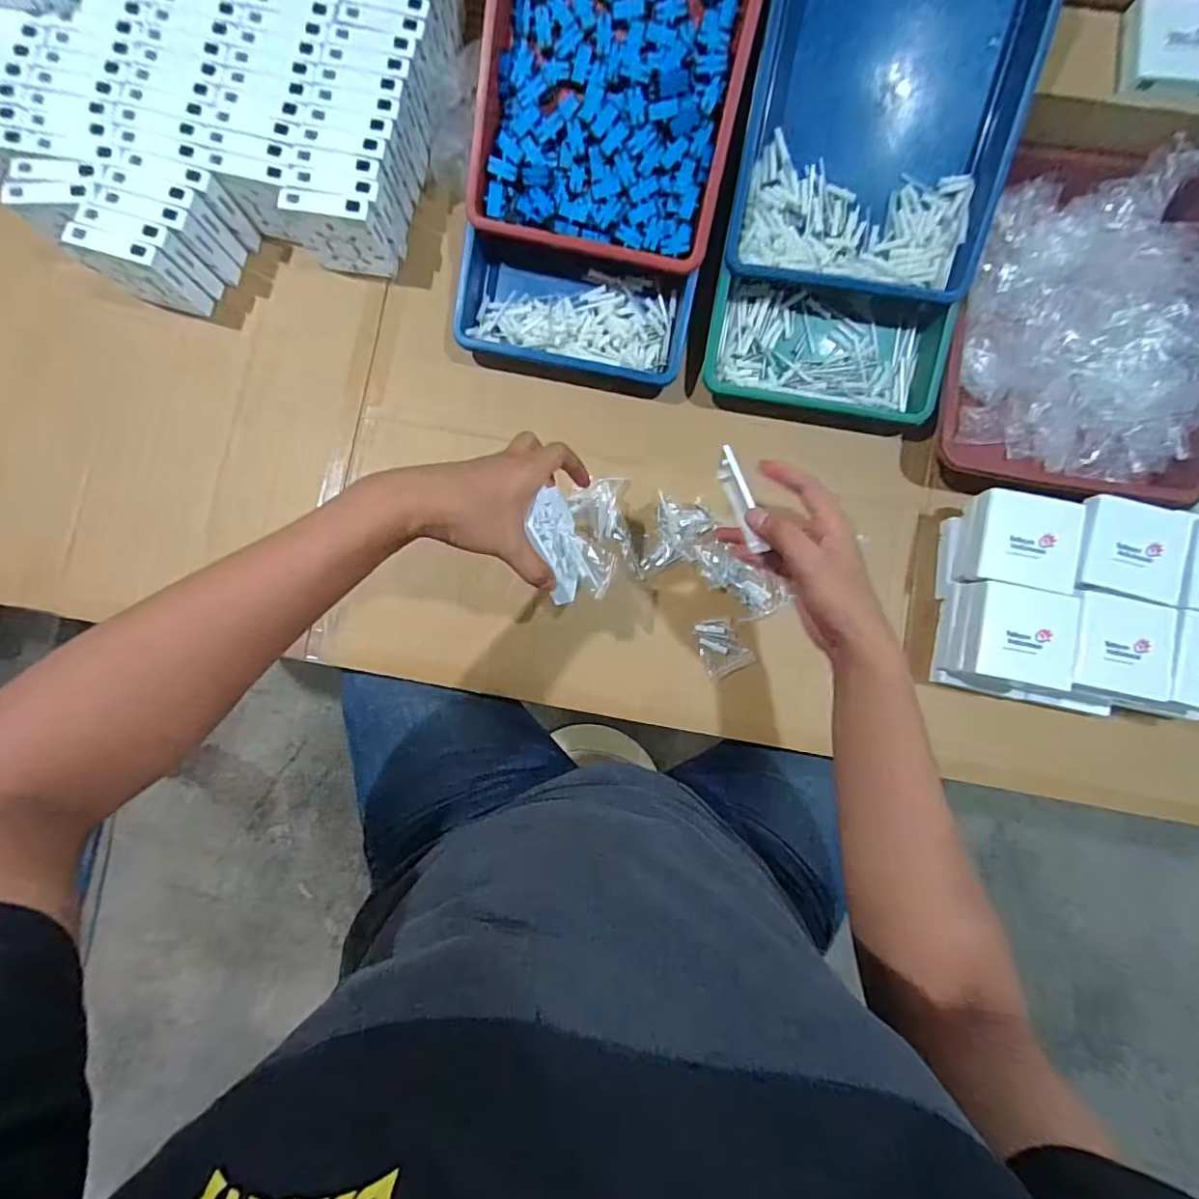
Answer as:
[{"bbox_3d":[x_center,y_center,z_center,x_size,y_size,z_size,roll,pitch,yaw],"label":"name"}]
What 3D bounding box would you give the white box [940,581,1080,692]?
[{"bbox_3d":[0.381,0.033,0.511,0.083,0.054,0.084,11,86,1],"label":"white box"}]

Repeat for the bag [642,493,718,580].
[{"bbox_3d":[0.081,-0.063,0.568,0.062,0.020,0.089,19,86,1],"label":"bag"}]

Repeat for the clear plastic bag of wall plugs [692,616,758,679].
[{"bbox_3d":[0.128,0.048,0.570,0.050,0.006,0.061,-23,86,-2],"label":"clear plastic bag of wall plugs"}]

